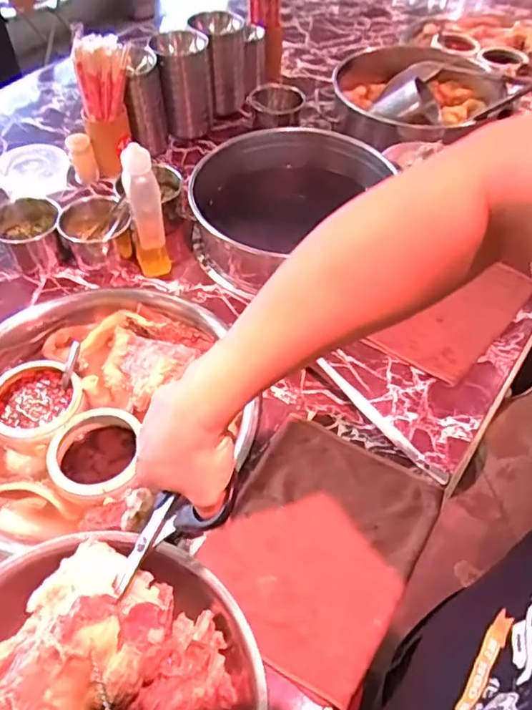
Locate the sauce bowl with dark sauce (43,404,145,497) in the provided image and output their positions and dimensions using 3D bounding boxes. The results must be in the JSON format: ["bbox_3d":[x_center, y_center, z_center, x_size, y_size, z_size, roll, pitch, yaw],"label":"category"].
[{"bbox_3d":[-0.223,0.130,0.726,0.102,0.061,0.123,0,53,-2],"label":"sauce bowl with dark sauce"}]

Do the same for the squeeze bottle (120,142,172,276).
[{"bbox_3d":[-0.181,-0.211,0.846,0.047,0.226,0.037,-10,54,-9],"label":"squeeze bottle"}]

